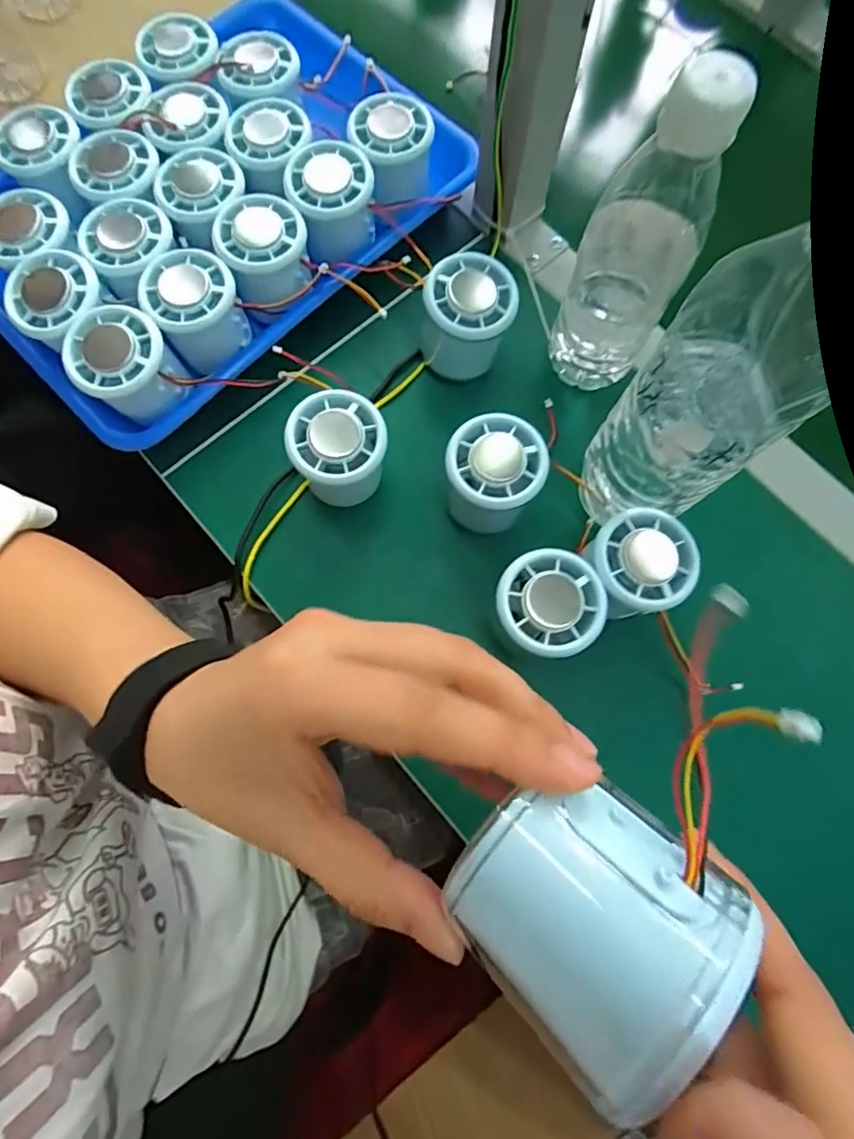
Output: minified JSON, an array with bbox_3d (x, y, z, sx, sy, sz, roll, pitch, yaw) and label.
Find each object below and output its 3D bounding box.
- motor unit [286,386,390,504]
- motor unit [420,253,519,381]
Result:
[{"bbox_3d":[-0.052,-0.068,0.326,0.056,0.058,0.057,-6,75,-3],"label":"motor unit"},{"bbox_3d":[0.025,-0.158,0.346,0.058,0.062,0.054,8,75,1],"label":"motor unit"}]

